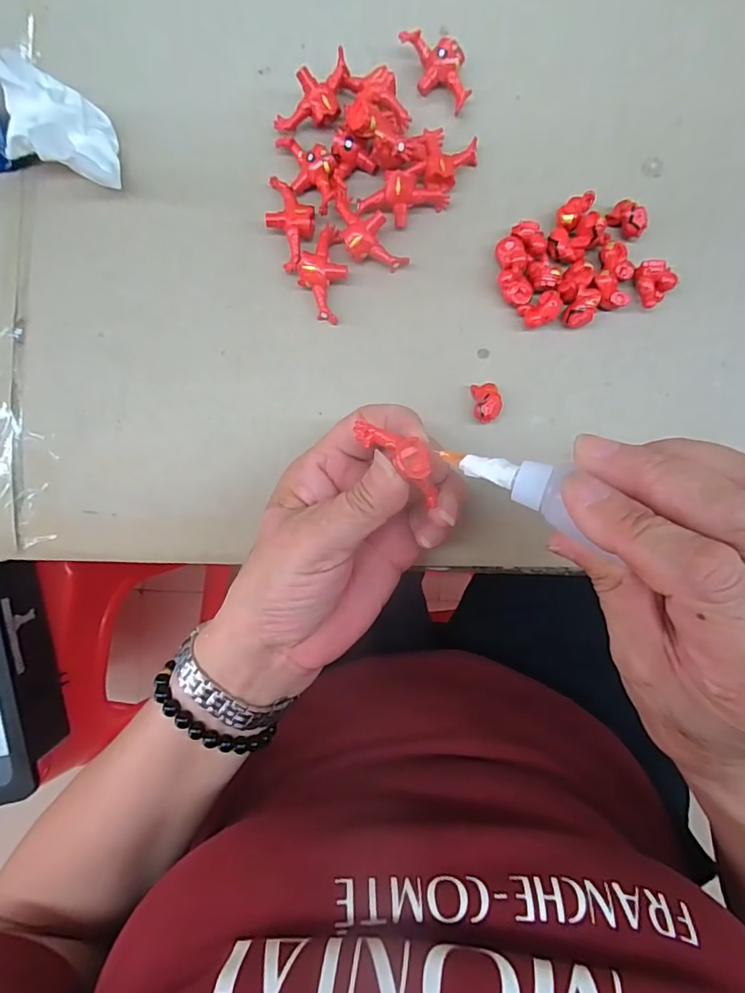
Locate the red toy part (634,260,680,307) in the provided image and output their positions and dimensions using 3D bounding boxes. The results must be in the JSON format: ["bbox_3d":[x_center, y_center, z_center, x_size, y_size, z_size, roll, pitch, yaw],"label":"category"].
[{"bbox_3d":[0.145,-0.111,0.258,0.017,0.011,0.020,-37,87,1],"label":"red toy part"}]

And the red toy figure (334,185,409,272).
[{"bbox_3d":[-0.005,-0.140,0.264,0.024,0.015,0.051,-34,87,1],"label":"red toy figure"}]

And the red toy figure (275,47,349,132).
[{"bbox_3d":[-0.030,-0.210,0.265,0.047,0.018,0.023,-32,87,1],"label":"red toy figure"}]

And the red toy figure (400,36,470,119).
[{"bbox_3d":[0.036,-0.228,0.267,0.025,0.013,0.043,-21,87,1],"label":"red toy figure"}]

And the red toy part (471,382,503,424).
[{"bbox_3d":[0.060,-0.049,0.262,0.014,0.013,0.022,-1,88,2],"label":"red toy part"}]

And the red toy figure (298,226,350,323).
[{"bbox_3d":[-0.025,-0.120,0.263,0.023,0.015,0.047,15,89,3],"label":"red toy figure"}]

